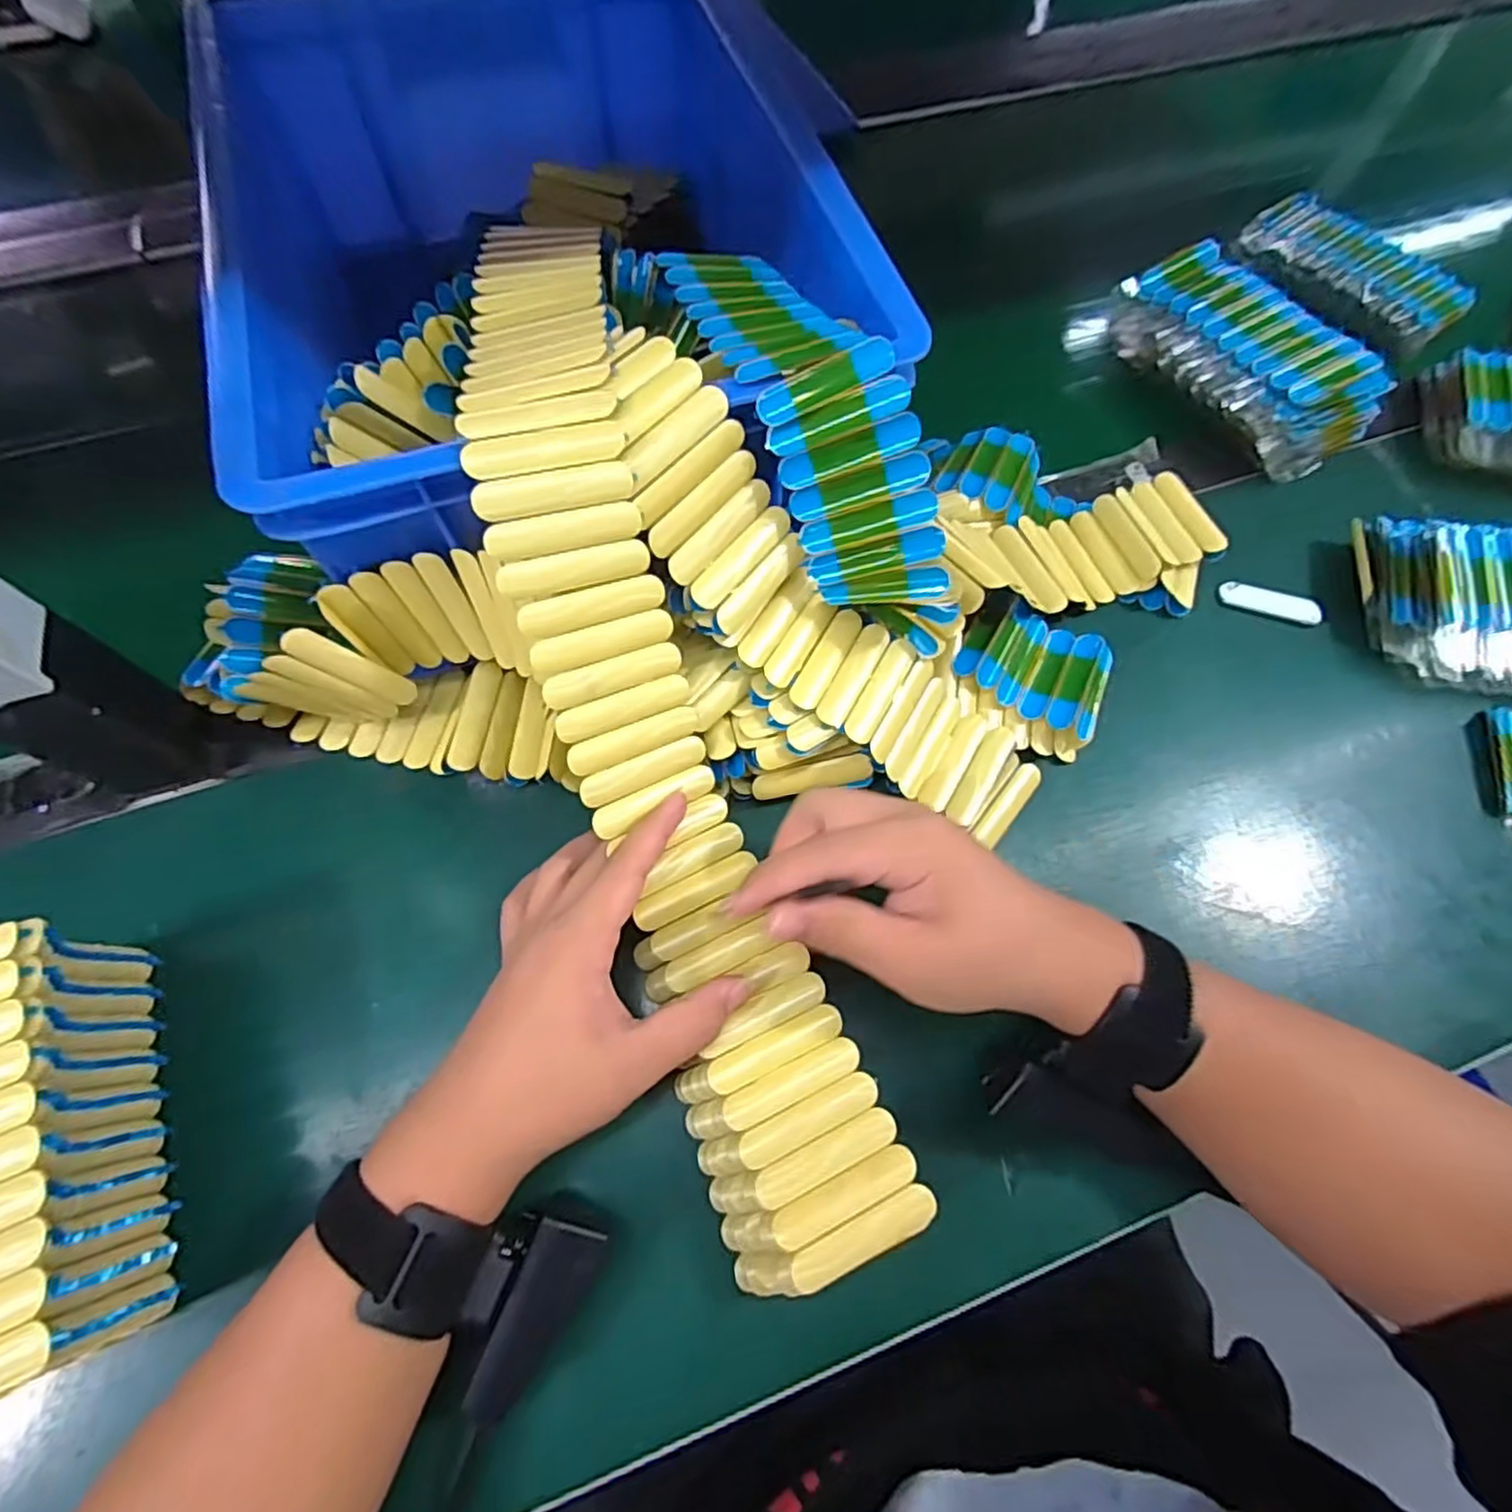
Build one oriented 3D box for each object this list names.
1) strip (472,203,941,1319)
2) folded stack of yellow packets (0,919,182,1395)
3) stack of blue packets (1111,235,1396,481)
[{"bbox_3d":[-0.053,-0.034,0.330,0.081,0.098,0.502,-19,88,-9],"label":"strip"},{"bbox_3d":[-0.285,0.155,0.282,0.066,0.088,0.159,-21,70,-10],"label":"folded stack of yellow packets"},{"bbox_3d":[0.324,-0.270,0.488,0.089,0.063,0.175,-29,72,-13],"label":"stack of blue packets"}]

